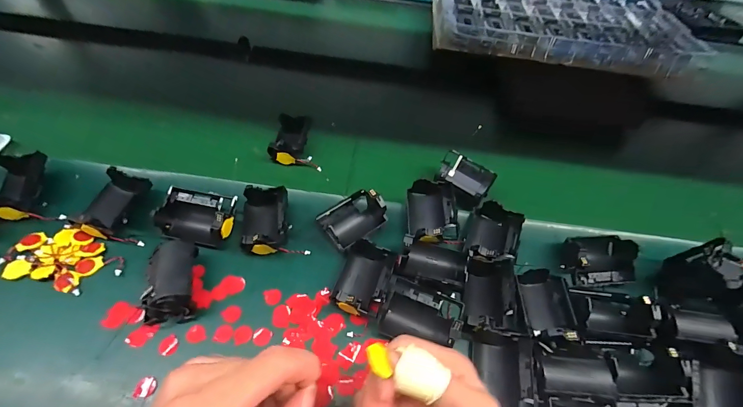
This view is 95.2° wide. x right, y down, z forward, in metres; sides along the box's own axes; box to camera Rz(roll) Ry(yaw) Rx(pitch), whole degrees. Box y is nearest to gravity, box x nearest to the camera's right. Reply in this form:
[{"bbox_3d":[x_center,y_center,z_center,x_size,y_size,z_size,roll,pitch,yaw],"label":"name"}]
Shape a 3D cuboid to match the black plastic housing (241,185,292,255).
[{"bbox_3d":[-0.116,0.018,0.371,0.053,0.034,0.076,-5,54,-10],"label":"black plastic housing"}]

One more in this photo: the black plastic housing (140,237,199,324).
[{"bbox_3d":[-0.189,0.073,0.322,0.046,0.038,0.069,-2,53,-8],"label":"black plastic housing"}]

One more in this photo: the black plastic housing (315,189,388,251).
[{"bbox_3d":[-0.021,0.012,0.376,0.067,0.029,0.058,-27,60,-24],"label":"black plastic housing"}]

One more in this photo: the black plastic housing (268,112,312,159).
[{"bbox_3d":[-0.109,-0.089,0.465,0.048,0.038,0.069,3,53,-3],"label":"black plastic housing"}]

